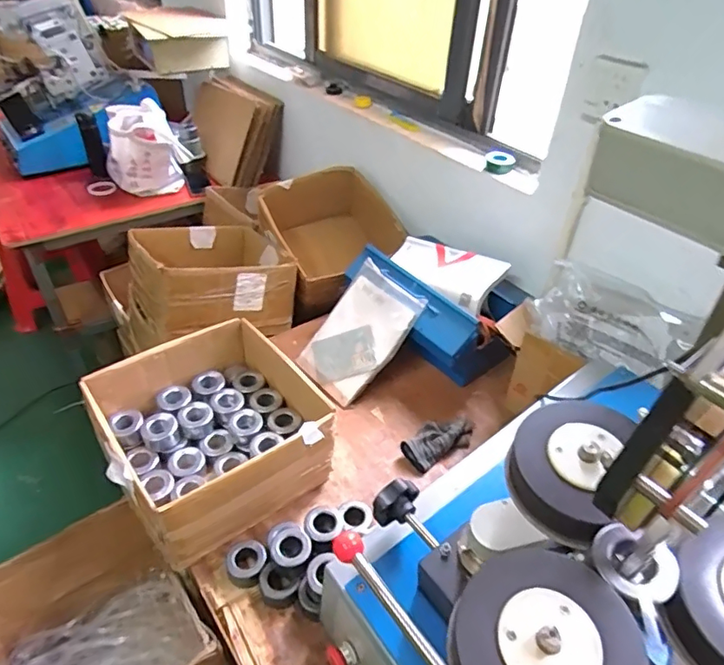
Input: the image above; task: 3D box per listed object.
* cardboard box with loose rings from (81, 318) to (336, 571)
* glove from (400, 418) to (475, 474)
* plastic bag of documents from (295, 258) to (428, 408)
[{"bbox_3d":[-0.260,0.168,0.937,0.344,0.156,0.332,-26,48,-30],"label":"cardboard box with loose rings"},{"bbox_3d":[0.153,0.215,1.034,0.157,0.045,0.074,-19,44,-24],"label":"glove"},{"bbox_3d":[-0.008,0.004,1.152,0.183,0.028,0.278,38,92,31],"label":"plastic bag of documents"}]

